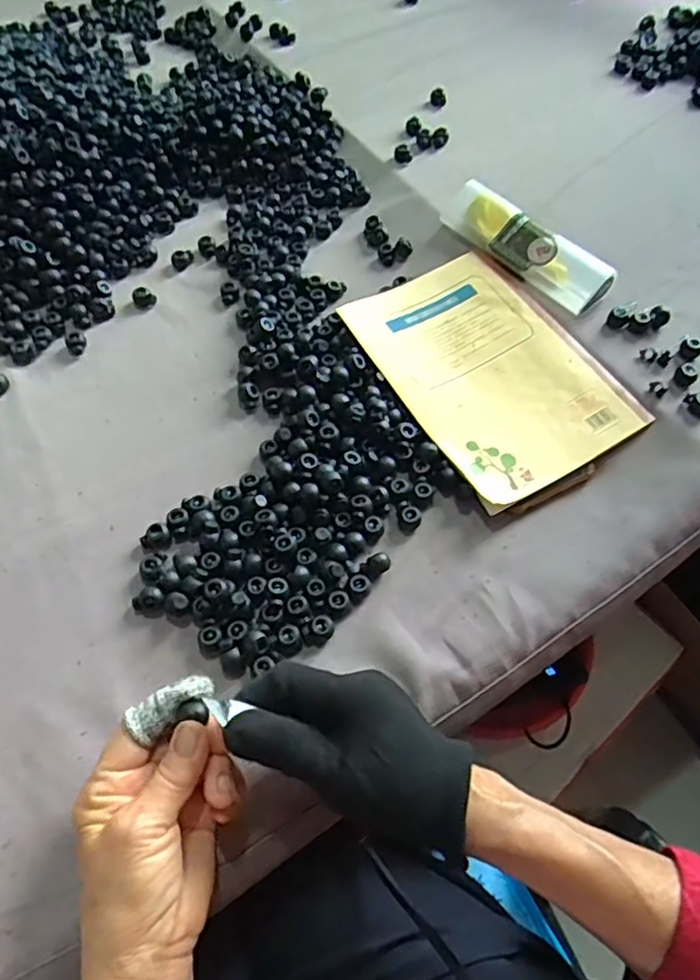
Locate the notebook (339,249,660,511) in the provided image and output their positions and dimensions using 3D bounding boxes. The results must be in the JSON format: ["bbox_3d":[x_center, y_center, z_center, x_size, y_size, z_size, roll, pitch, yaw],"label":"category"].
[{"bbox_3d":[0.102,-0.092,0.481,0.141,0.016,0.205,-27,64,-15],"label":"notebook"}]

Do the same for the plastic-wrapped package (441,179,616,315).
[{"bbox_3d":[0.140,-0.200,0.522,0.039,0.026,0.155,-35,66,-19],"label":"plastic-wrapped package"}]

